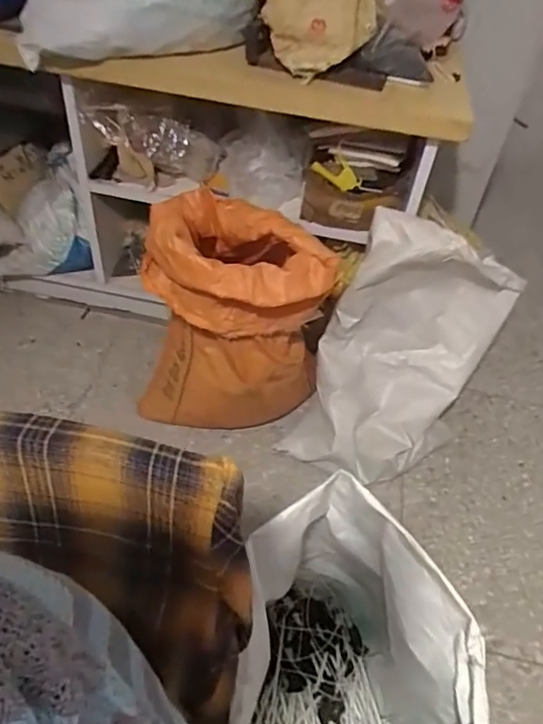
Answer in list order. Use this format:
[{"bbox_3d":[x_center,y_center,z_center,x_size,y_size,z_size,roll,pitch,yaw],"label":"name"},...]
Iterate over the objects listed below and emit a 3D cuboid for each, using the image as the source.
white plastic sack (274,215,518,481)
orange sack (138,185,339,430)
[{"bbox_3d":[0.329,-0.033,1.337,0.368,0.574,0.503,24,48,16],"label":"white plastic sack"},{"bbox_3d":[-0.088,-0.077,1.259,0.392,0.547,0.292,24,48,16],"label":"orange sack"}]

